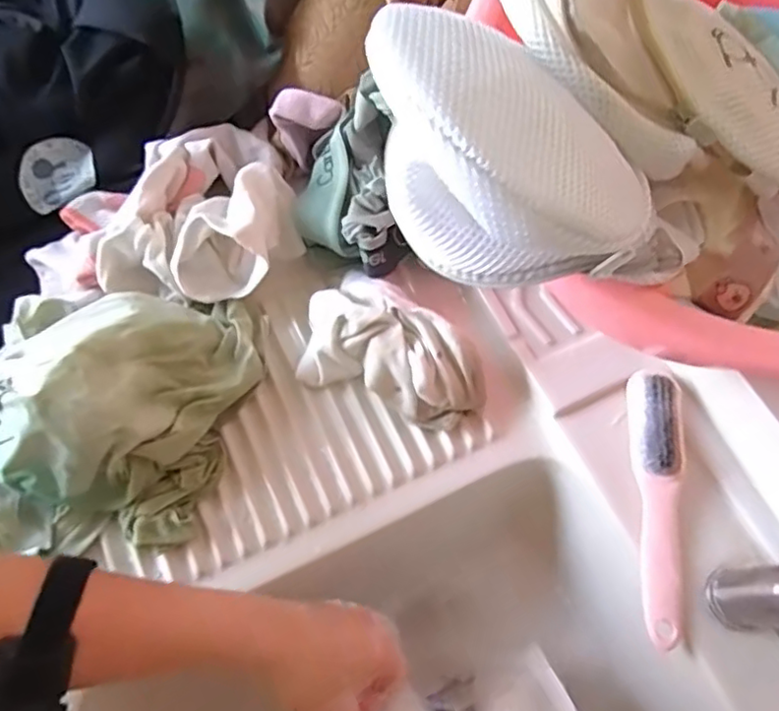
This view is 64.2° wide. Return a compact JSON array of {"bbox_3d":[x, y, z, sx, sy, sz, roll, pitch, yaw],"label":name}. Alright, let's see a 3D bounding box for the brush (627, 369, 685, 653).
[{"bbox_3d":[0.192,0.099,0.437,0.032,0.026,0.192,5,68,2],"label":"brush"}]

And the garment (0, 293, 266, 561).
[{"bbox_3d":[-0.207,0.035,0.426,0.200,0.084,0.180,3,67,1],"label":"garment"}]

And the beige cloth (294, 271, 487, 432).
[{"bbox_3d":[-0.002,0.002,0.468,0.145,0.054,0.088,35,72,13],"label":"beige cloth"}]

